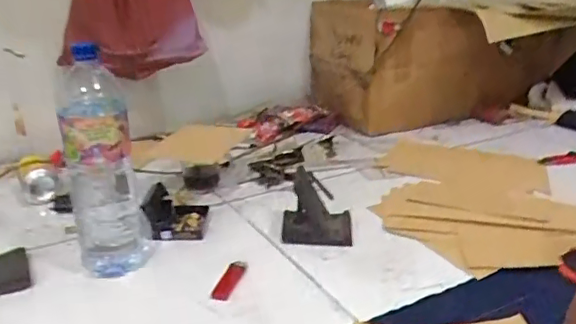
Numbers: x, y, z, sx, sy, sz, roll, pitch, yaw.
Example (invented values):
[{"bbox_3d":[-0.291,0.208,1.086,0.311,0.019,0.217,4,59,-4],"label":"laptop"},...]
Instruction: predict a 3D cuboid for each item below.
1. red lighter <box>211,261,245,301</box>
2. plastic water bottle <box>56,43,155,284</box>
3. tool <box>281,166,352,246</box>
[{"bbox_3d":[-0.081,0.161,0.757,0.026,0.009,0.081,5,22,14],"label":"red lighter"},{"bbox_3d":[-0.243,0.011,0.745,0.097,0.295,0.082,-9,23,-20],"label":"plastic water bottle"},{"bbox_3d":[0.048,0.070,0.964,0.108,0.032,0.250,0,22,2],"label":"tool"}]

